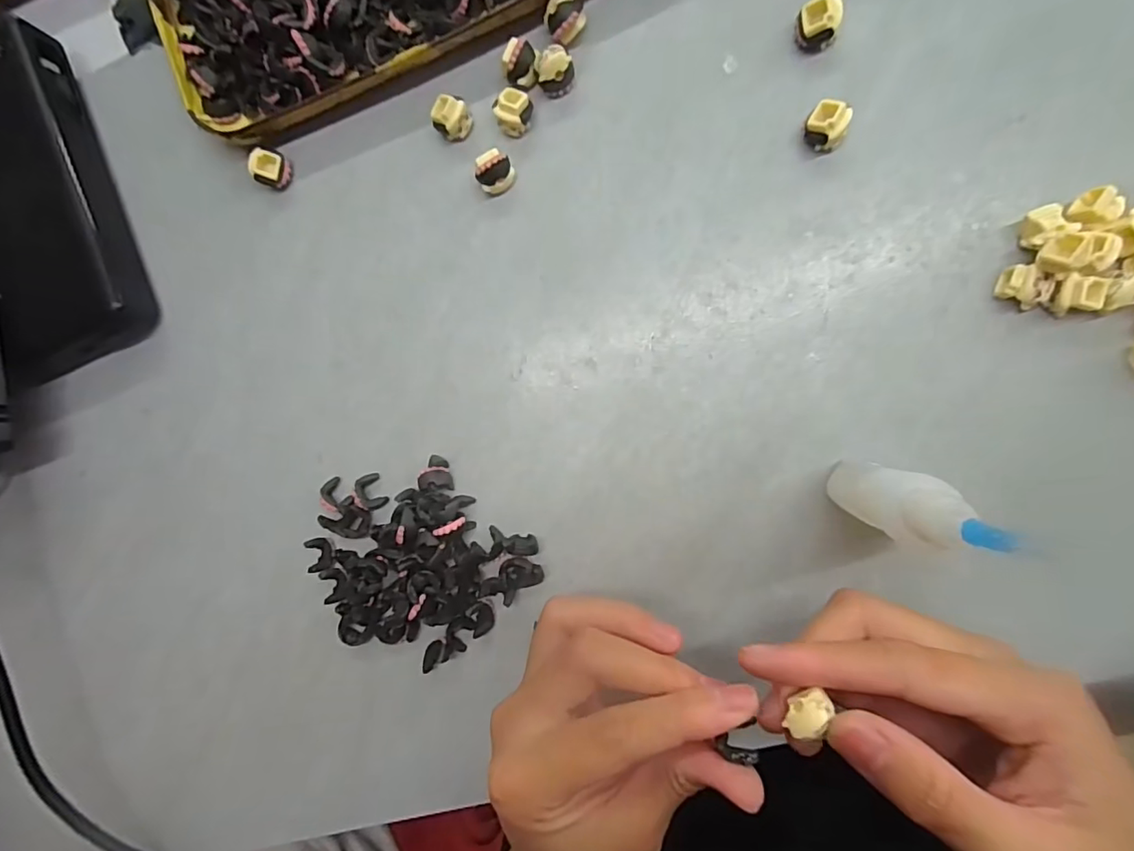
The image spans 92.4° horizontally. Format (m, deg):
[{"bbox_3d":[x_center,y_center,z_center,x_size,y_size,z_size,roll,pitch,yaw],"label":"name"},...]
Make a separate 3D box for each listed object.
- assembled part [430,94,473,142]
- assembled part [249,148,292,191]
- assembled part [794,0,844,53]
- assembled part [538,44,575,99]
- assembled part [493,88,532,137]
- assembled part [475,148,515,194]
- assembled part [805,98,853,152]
[{"bbox_3d":[-0.050,-0.135,0.239,0.016,0.016,0.013,-39,86,9],"label":"assembled part"},{"bbox_3d":[-0.139,-0.120,0.253,0.014,0.011,0.015,21,96,8],"label":"assembled part"},{"bbox_3d":[0.098,-0.157,0.212,0.015,0.015,0.012,-1,93,9],"label":"assembled part"},{"bbox_3d":[-0.004,-0.150,0.229,0.013,0.014,0.014,8,94,9],"label":"assembled part"},{"bbox_3d":[-0.023,-0.135,0.234,0.014,0.014,0.016,29,97,7],"label":"assembled part"},{"bbox_3d":[-0.031,-0.109,0.237,0.016,0.016,0.013,-34,87,9],"label":"assembled part"},{"bbox_3d":[0.102,-0.117,0.214,0.016,0.014,0.014,27,97,7],"label":"assembled part"}]

